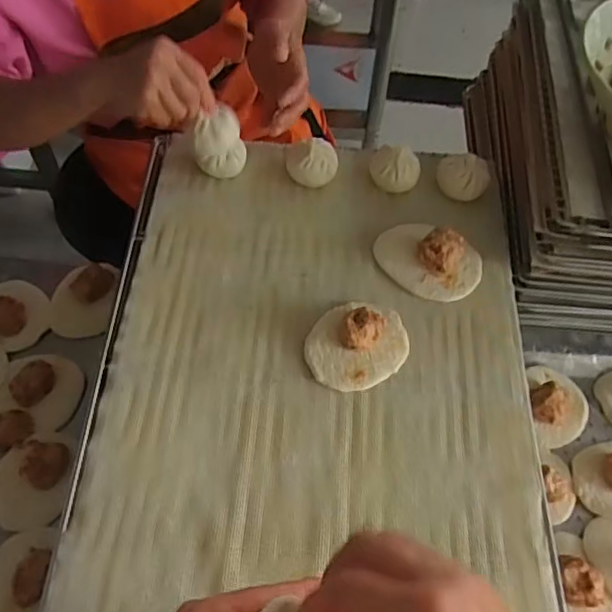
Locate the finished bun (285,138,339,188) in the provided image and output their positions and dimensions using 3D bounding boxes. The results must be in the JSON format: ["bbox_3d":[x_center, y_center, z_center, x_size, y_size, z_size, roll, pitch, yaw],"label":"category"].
[{"bbox_3d":[0.006,-0.162,0.674,0.060,0.045,0.051,6,57,0],"label":"finished bun"}]

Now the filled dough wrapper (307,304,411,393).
[{"bbox_3d":[0.048,0.033,0.568,0.088,0.033,0.087,2,57,-3],"label":"filled dough wrapper"}]

